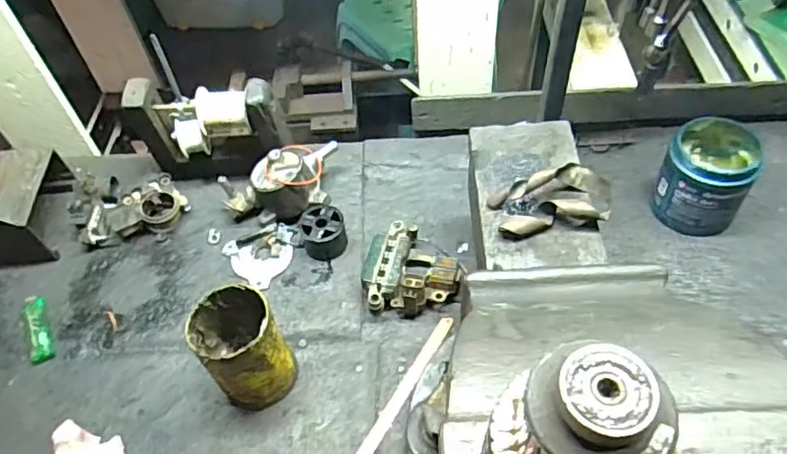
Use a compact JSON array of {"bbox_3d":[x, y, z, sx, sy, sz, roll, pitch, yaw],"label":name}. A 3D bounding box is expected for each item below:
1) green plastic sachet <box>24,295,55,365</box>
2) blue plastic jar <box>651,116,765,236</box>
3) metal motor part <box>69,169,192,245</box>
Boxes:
[{"bbox_3d":[-0.387,0.112,0.651,0.021,0.017,0.077,-20,54,-11],"label":"green plastic sachet"},{"bbox_3d":[0.346,-0.059,0.670,0.096,0.088,0.100,22,57,20],"label":"blue plastic jar"},{"bbox_3d":[-0.320,-0.028,0.731,0.133,0.044,0.086,-13,53,-6],"label":"metal motor part"}]

